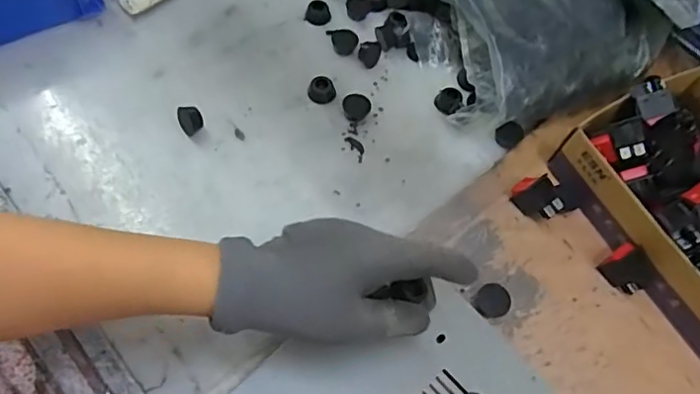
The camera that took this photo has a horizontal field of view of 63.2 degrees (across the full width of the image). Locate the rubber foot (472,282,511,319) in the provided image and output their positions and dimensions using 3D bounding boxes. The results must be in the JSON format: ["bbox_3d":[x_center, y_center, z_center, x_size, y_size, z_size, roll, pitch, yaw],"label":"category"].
[{"bbox_3d":[0.107,0.079,0.430,0.022,0.016,0.025,-36,70,-19],"label":"rubber foot"}]

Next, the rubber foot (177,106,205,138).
[{"bbox_3d":[-0.133,-0.063,0.476,0.019,0.023,0.019,-16,65,-14],"label":"rubber foot"}]

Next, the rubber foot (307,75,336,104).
[{"bbox_3d":[-0.025,-0.095,0.506,0.023,0.017,0.019,-8,64,-10],"label":"rubber foot"}]

